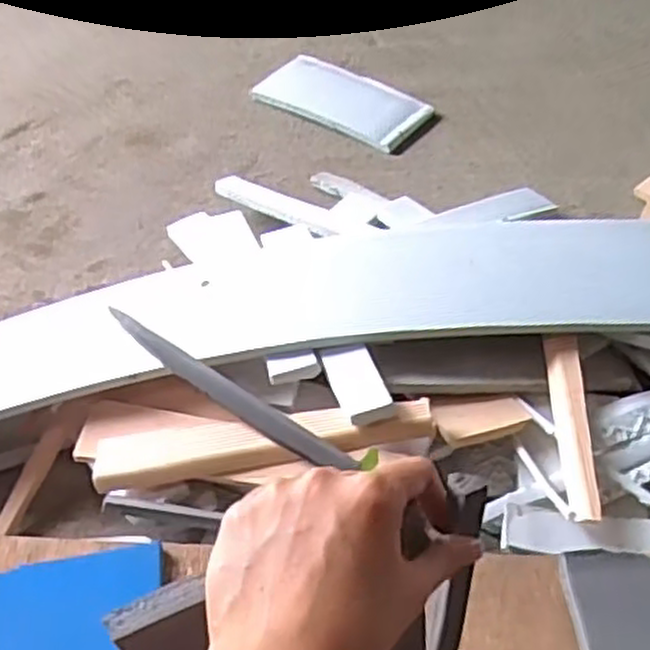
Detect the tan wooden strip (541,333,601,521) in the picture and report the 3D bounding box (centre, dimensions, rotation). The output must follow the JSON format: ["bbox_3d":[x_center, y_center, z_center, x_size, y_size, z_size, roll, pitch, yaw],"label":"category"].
[{"bbox_3d":[0.213,0.081,0.675,0.028,0.018,0.186,0,49,6],"label":"tan wooden strip"}]

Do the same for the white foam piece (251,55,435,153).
[{"bbox_3d":[0.028,-0.322,1.114,0.258,0.021,0.115,28,57,27],"label":"white foam piece"}]

